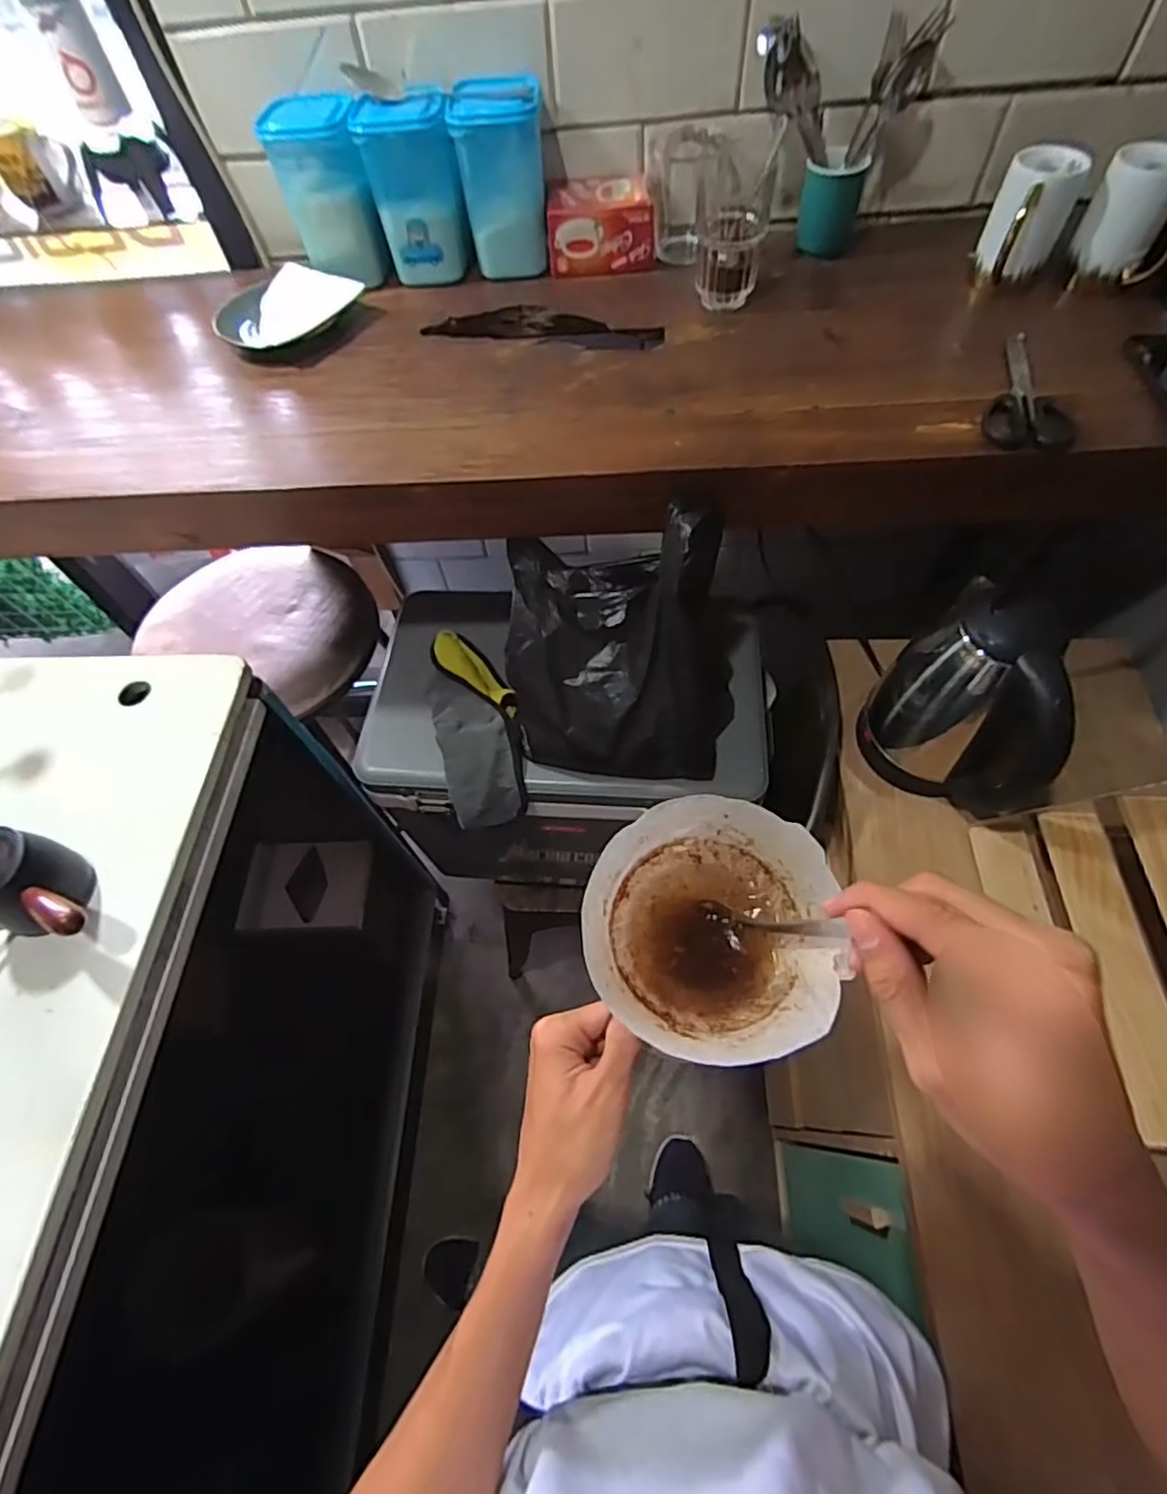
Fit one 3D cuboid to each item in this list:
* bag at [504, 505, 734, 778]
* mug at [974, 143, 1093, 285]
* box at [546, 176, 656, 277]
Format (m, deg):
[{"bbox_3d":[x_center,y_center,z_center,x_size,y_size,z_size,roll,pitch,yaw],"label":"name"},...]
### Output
[{"bbox_3d":[0.044,-0.112,0.695,0.250,0.227,0.211,7,61,8],"label":"bag"},{"bbox_3d":[0.435,-0.513,0.635,0.069,0.103,0.070,25,65,17],"label":"mug"},{"bbox_3d":[0.021,-0.610,0.753,0.123,0.076,0.072,-1,60,3],"label":"box"}]

